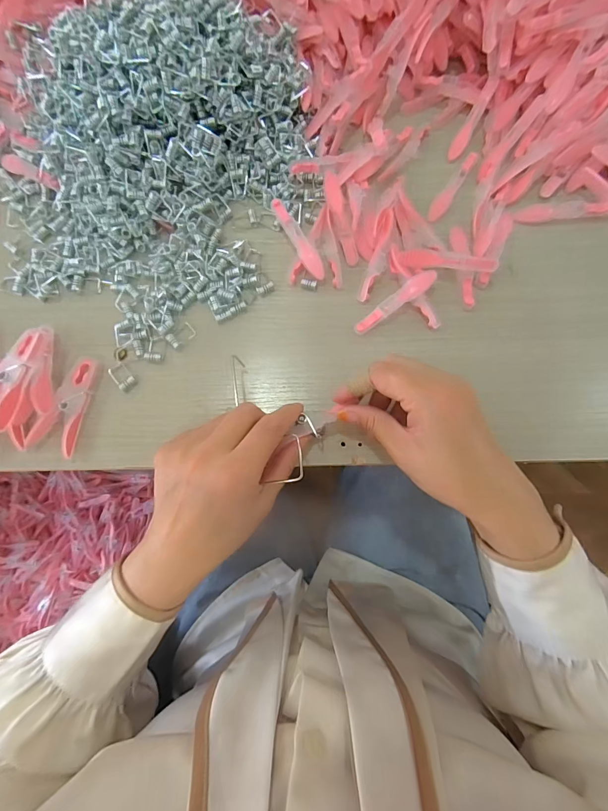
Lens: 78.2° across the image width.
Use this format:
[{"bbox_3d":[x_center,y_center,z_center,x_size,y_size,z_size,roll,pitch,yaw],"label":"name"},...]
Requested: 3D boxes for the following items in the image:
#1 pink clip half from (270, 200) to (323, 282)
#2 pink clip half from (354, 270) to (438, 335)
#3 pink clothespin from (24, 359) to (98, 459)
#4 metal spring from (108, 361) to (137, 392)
[{"bbox_3d":[-0.006,-0.141,0.321,0.015,0.016,0.077,-33,83,-3],"label":"pink clip half"},{"bbox_3d":[0.075,-0.086,0.312,0.079,0.011,0.014,-35,80,-6],"label":"pink clip half"},{"bbox_3d":[-0.184,0.000,0.294,0.032,0.017,0.077,20,79,5],"label":"pink clothespin"},{"bbox_3d":[-0.149,-0.024,0.304,0.025,0.006,0.016,44,82,9],"label":"metal spring"}]

